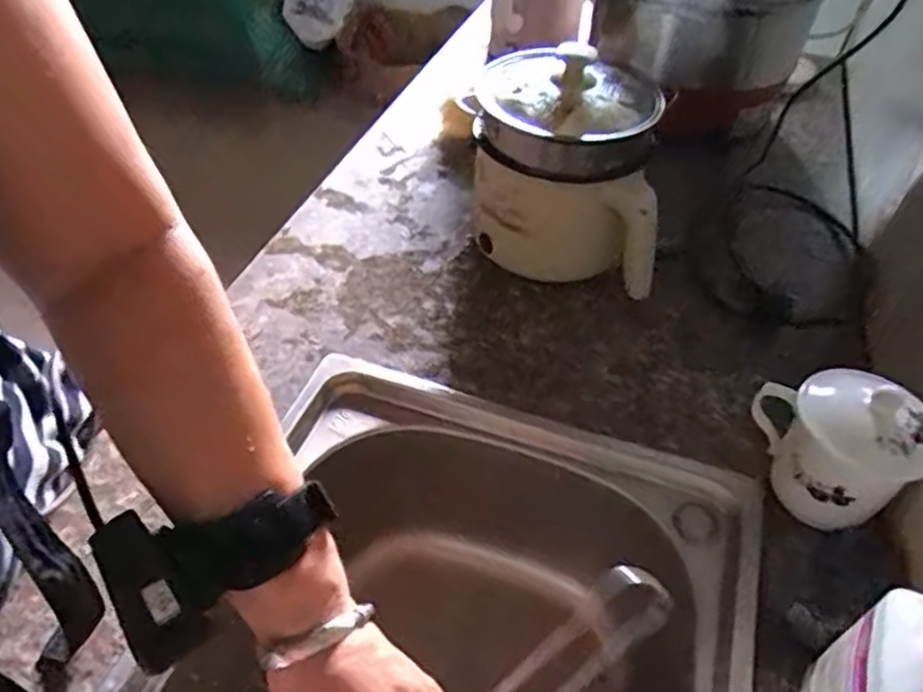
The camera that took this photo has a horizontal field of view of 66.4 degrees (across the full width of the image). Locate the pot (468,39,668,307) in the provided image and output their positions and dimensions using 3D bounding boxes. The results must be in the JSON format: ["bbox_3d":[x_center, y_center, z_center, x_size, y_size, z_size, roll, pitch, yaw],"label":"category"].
[{"bbox_3d":[0.096,-0.164,0.681,0.165,0.202,0.149,2,46,-2],"label":"pot"}]

